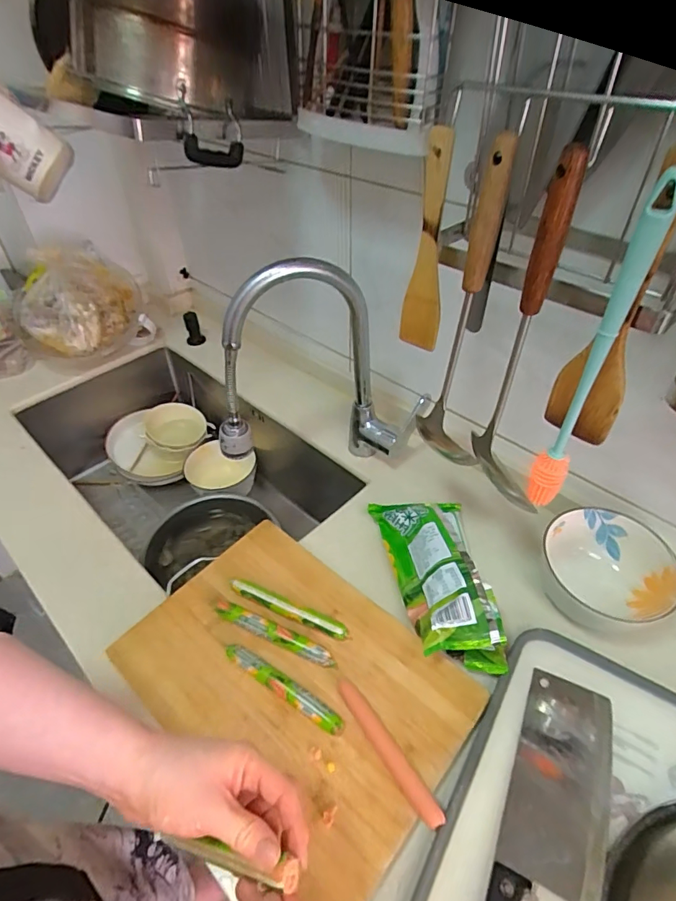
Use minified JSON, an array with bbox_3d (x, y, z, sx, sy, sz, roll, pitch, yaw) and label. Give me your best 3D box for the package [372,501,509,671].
[{"bbox_3d":[0.120,0.145,0.587,0.122,0.062,0.235,-5,44,-3],"label":"package"}]

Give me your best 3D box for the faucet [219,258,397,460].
[{"bbox_3d":[-0.043,-0.101,0.674,0.268,0.327,0.065,-6,44,-4],"label":"faucet"}]

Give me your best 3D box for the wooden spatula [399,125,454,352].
[{"bbox_3d":[0.086,-0.196,0.470,0.042,0.203,0.015,25,47,28],"label":"wooden spatula"}]

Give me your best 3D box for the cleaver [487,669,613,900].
[{"bbox_3d":[0.188,0.337,0.415,0.083,0.027,0.288,19,48,20],"label":"cleaver"}]

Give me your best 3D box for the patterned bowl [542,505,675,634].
[{"bbox_3d":[0.329,0.146,0.586,0.131,0.069,0.144,-1,44,1],"label":"patterned bowl"}]

